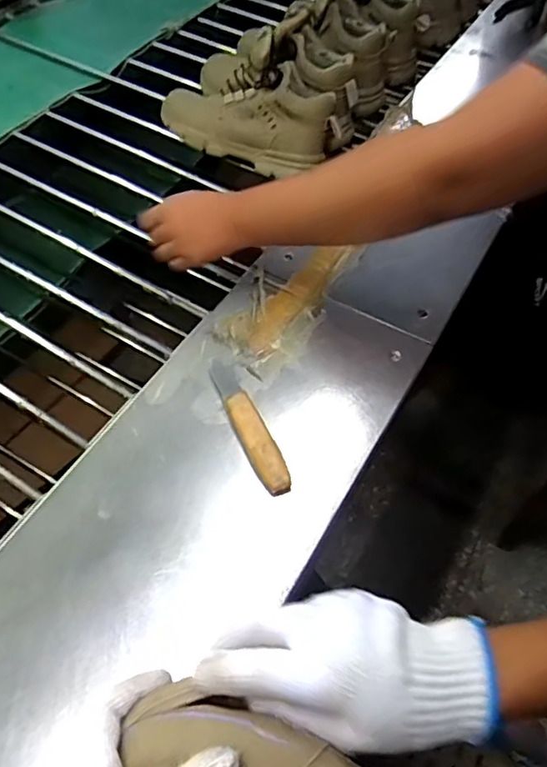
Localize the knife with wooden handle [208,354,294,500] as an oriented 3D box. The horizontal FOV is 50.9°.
[{"bbox_3d":[-0.027,0.035,0.566,0.028,0.013,0.165,-19,60,-17],"label":"knife with wooden handle"}]

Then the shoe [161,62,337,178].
[{"bbox_3d":[-0.045,-0.391,0.825,0.258,0.103,0.097,22,57,11],"label":"shoe"}]

